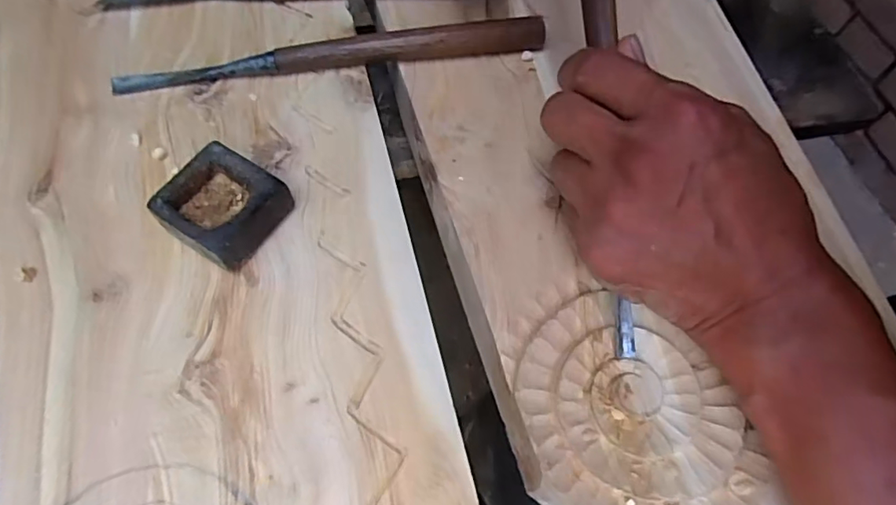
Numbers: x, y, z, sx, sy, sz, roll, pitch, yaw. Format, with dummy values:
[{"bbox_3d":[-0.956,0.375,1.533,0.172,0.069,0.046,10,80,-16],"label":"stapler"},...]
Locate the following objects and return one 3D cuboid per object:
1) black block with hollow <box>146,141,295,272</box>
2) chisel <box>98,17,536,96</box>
[{"bbox_3d":[-0.109,-0.020,0.273,0.048,0.030,0.049,29,64,9],"label":"black block with hollow"},{"bbox_3d":[-0.067,-0.116,0.324,0.247,0.023,0.014,-5,64,-8],"label":"chisel"}]

